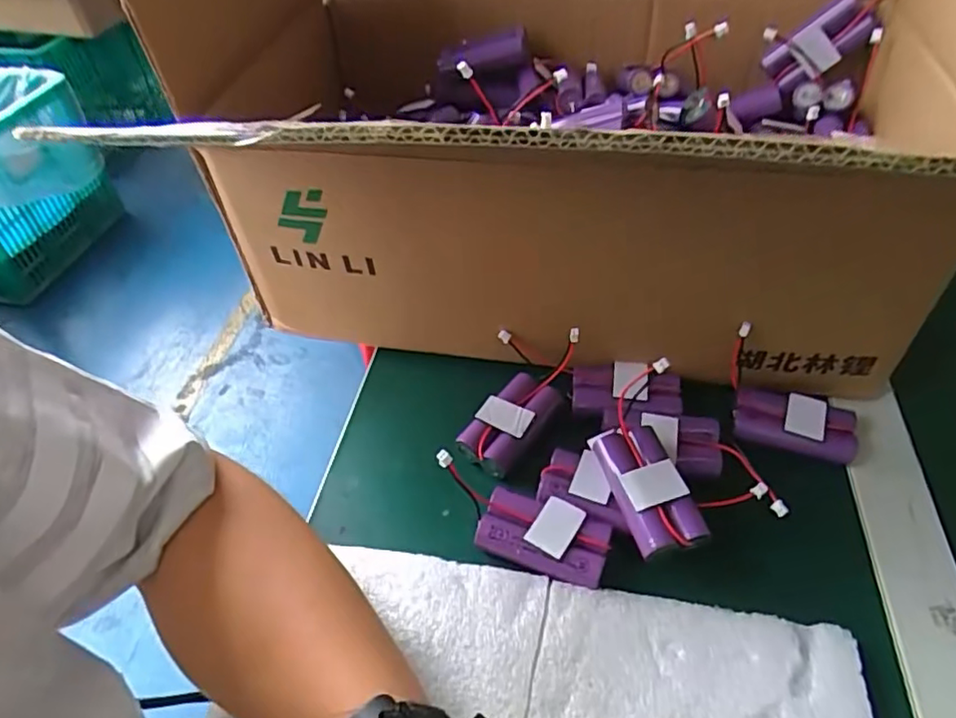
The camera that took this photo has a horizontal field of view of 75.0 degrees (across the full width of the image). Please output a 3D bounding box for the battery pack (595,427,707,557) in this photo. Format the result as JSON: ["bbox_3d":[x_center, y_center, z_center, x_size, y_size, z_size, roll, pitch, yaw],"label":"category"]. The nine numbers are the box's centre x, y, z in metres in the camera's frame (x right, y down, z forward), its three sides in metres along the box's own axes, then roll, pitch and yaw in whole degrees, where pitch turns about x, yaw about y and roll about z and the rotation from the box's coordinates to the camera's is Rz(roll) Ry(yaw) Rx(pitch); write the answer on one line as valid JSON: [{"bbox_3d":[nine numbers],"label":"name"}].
[{"bbox_3d":[0.087,0.069,0.325,0.039,0.025,0.068,-9,48,-8],"label":"battery pack"}]

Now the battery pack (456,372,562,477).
[{"bbox_3d":[0.021,0.039,0.376,0.035,0.020,0.066,27,53,23],"label":"battery pack"}]

